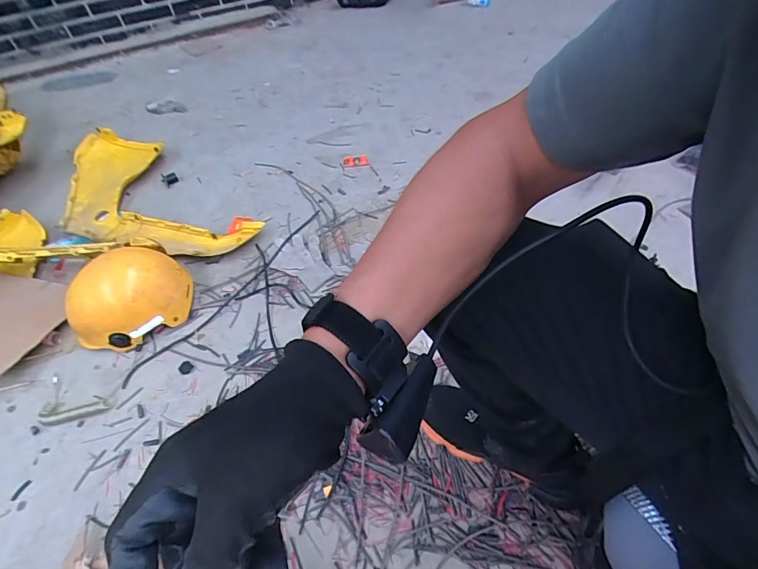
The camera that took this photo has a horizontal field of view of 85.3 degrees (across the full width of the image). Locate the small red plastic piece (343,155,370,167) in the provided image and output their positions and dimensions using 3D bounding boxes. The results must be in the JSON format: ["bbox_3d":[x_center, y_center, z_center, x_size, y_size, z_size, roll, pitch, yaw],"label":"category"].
[{"bbox_3d":[-0.070,-0.376,1.262,0.079,0.009,0.055,-14,50,-5],"label":"small red plastic piece"}]

